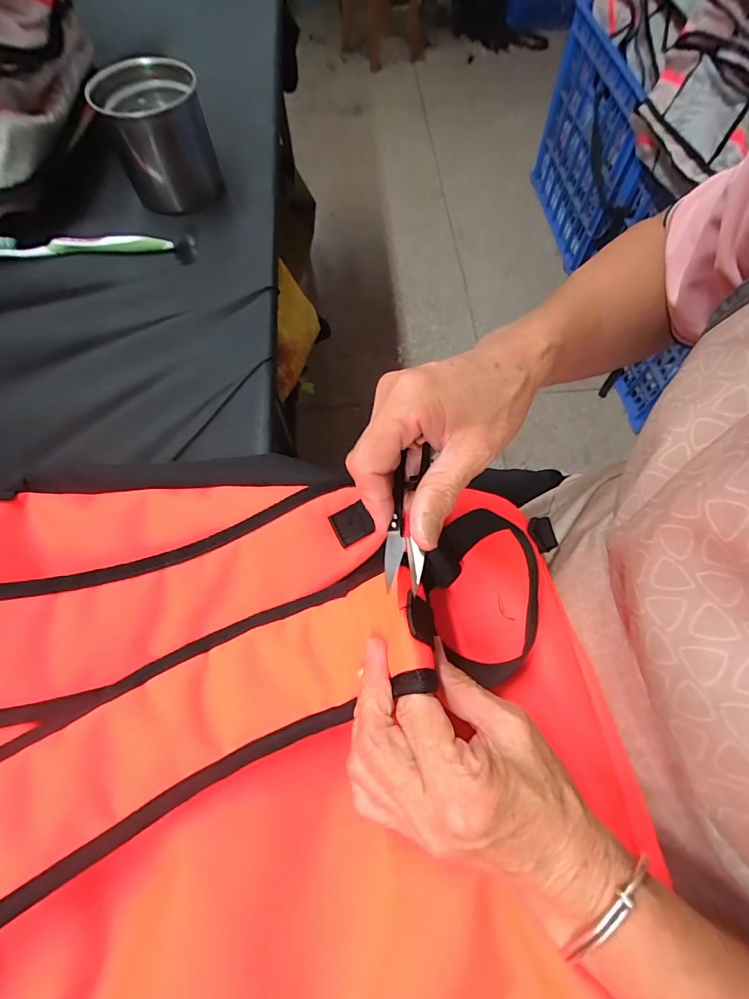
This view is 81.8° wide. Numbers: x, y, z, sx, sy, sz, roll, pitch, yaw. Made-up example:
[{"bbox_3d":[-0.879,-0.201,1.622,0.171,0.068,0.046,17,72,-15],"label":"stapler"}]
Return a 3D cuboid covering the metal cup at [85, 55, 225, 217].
[{"bbox_3d":[-0.231,-0.392,0.470,0.101,0.101,0.111,0,67,0],"label":"metal cup"}]

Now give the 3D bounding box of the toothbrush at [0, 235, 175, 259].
[{"bbox_3d":[-0.307,-0.265,0.451,0.186,0.017,0.009,-5,63,-6],"label":"toothbrush"}]

